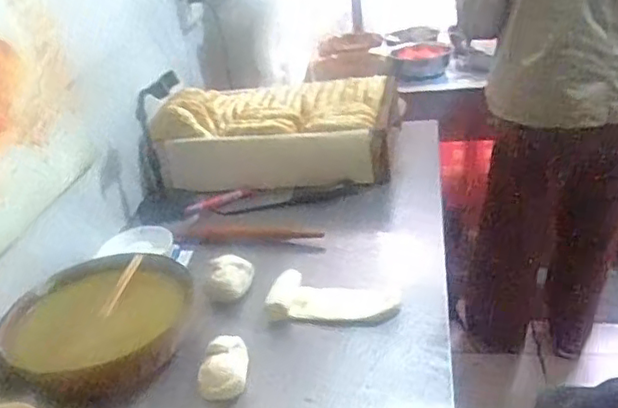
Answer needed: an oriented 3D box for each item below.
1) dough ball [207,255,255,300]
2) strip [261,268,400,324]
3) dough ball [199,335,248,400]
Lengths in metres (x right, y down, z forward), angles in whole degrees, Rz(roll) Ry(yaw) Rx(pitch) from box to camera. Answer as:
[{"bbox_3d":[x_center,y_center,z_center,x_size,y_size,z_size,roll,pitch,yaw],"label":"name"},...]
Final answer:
[{"bbox_3d":[-0.120,0.110,0.971,0.076,0.045,0.057,-14,29,-13],"label":"dough ball"},{"bbox_3d":[0.035,0.137,0.921,0.187,0.019,0.092,2,29,16],"label":"strip"},{"bbox_3d":[-0.108,0.203,0.806,0.060,0.058,0.079,-6,28,2],"label":"dough ball"}]

